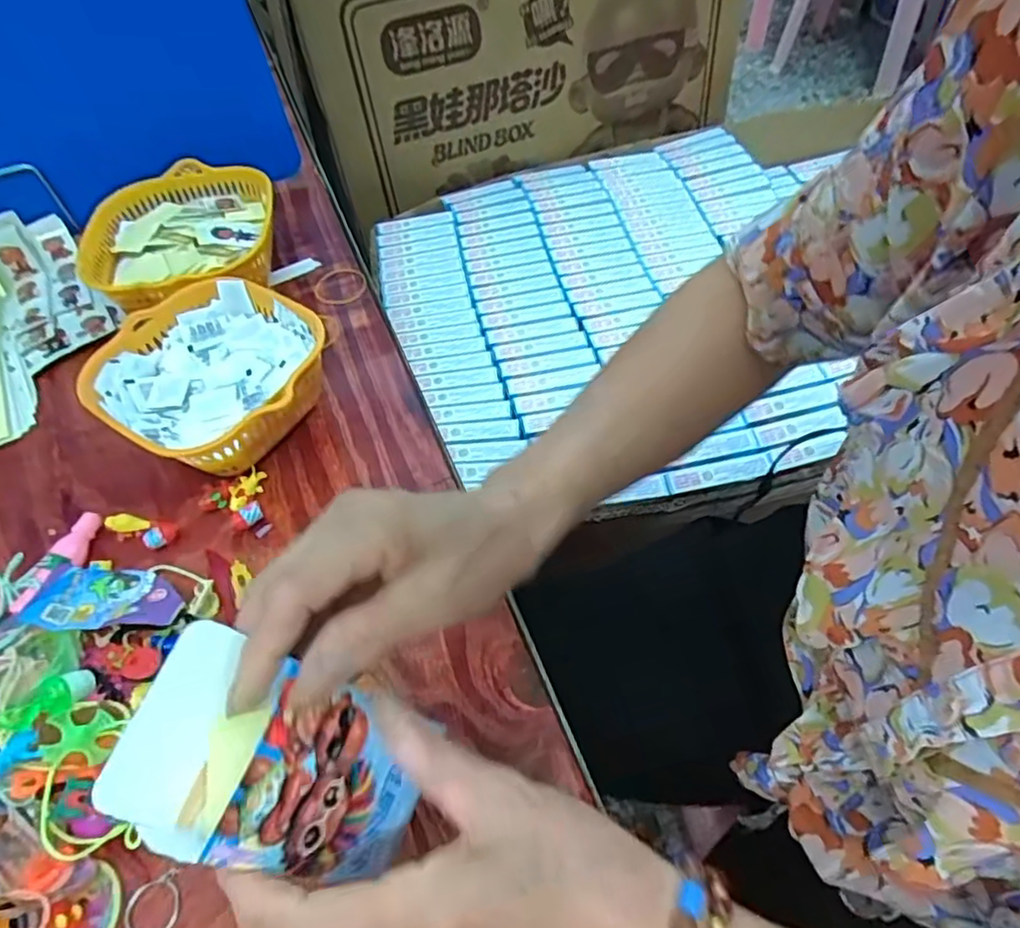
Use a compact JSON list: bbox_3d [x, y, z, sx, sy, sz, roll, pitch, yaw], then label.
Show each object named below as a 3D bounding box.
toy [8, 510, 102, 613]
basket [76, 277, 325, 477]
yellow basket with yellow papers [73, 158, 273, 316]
[{"bbox_3d":[-0.278,0.060,0.391,0.022,0.019,0.068,9,44,10],"label":"toy"},{"bbox_3d":[-0.197,-0.054,0.438,0.141,0.063,0.133,31,63,22],"label":"basket"},{"bbox_3d":[-0.272,-0.171,0.521,0.158,0.061,0.149,-10,55,-2],"label":"yellow basket with yellow papers"}]

